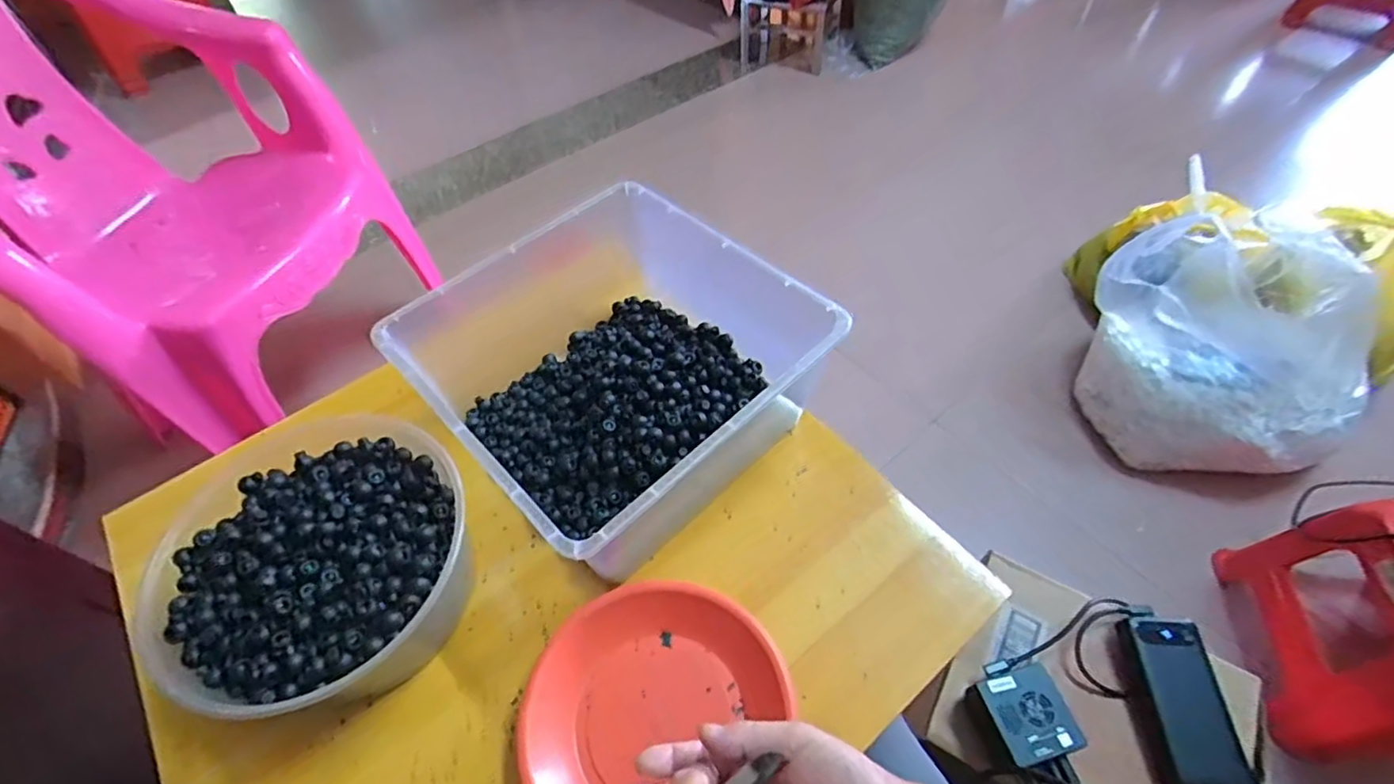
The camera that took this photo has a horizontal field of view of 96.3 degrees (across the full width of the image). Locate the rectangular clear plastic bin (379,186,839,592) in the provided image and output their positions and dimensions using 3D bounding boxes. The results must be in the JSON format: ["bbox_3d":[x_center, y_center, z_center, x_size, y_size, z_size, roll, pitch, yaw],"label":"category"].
[{"bbox_3d":[-0.080,-0.018,0.600,0.301,0.147,0.323,-38,60,-23],"label":"rectangular clear plastic bin"}]

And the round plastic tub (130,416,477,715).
[{"bbox_3d":[-0.305,0.144,0.523,0.224,0.105,0.229,-2,53,2],"label":"round plastic tub"}]

